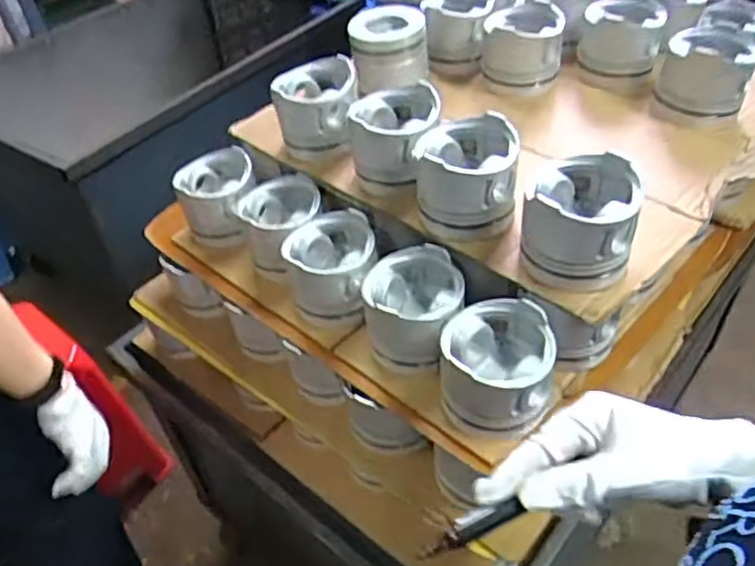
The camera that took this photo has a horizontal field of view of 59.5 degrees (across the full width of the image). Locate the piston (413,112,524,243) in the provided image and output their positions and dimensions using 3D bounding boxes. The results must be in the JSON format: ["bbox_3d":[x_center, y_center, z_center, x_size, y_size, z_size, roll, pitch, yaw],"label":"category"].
[{"bbox_3d":[0.091,-0.110,0.679,0.102,0.081,0.106,1,45,7],"label":"piston"}]

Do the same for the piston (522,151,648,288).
[{"bbox_3d":[0.192,-0.060,0.626,0.100,0.084,0.102,8,46,13],"label":"piston"}]

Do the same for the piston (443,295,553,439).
[{"bbox_3d":[0.114,0.077,0.619,0.105,0.068,0.100,3,45,8],"label":"piston"}]

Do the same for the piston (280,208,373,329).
[{"bbox_3d":[-0.050,-0.019,0.756,0.106,0.073,0.119,-3,45,3],"label":"piston"}]

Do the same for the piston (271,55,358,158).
[{"bbox_3d":[-0.072,-0.220,0.826,0.103,0.077,0.107,-4,45,1],"label":"piston"}]

